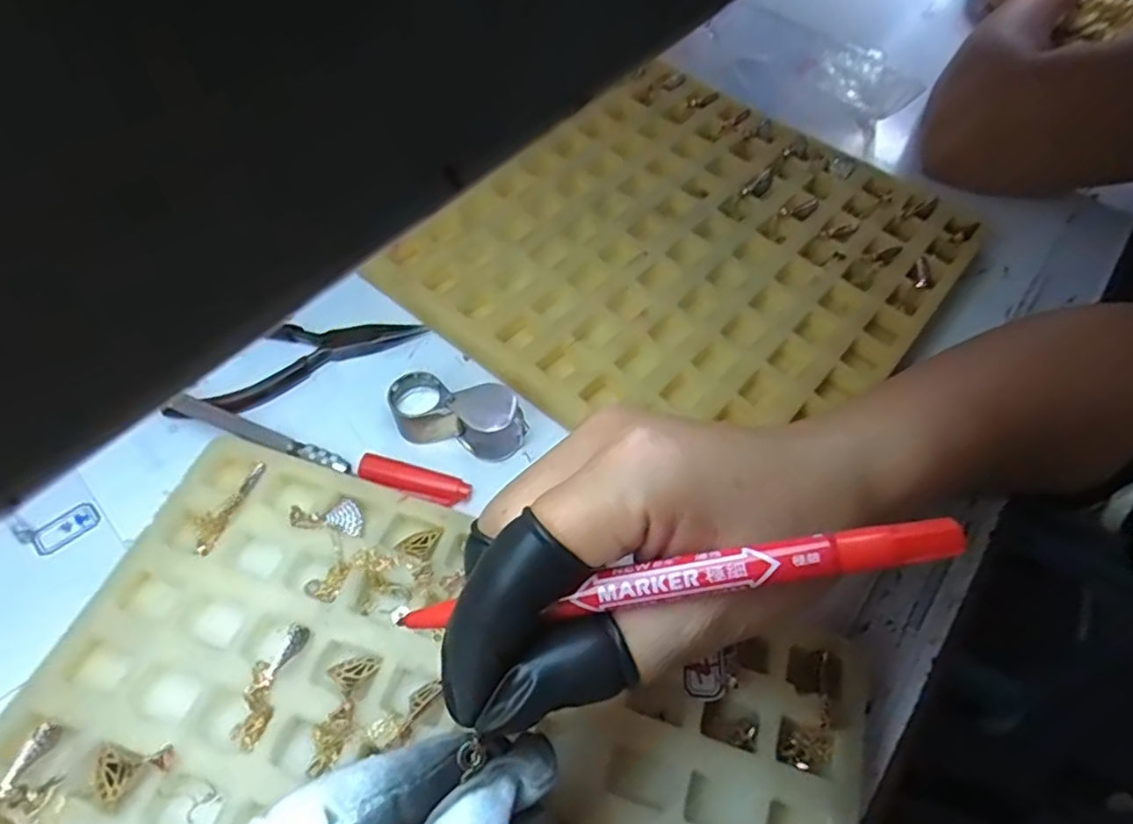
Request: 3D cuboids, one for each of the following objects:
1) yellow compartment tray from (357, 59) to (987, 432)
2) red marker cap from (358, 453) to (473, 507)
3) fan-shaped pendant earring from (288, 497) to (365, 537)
[{"bbox_3d":[0.067,-0.084,0.355,0.227,0.022,0.250,36,61,18],"label":"yellow compartment tray"},{"bbox_3d":[-0.063,0.029,0.275,0.046,0.008,0.013,15,57,6],"label":"red marker cap"},{"bbox_3d":[-0.090,0.040,0.250,0.027,0.005,0.016,7,45,-47],"label":"fan-shaped pendant earring"}]

